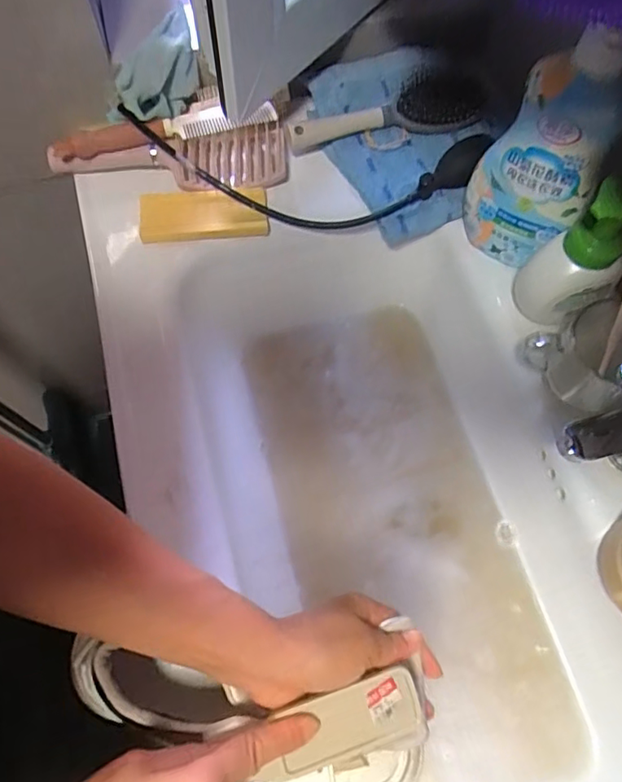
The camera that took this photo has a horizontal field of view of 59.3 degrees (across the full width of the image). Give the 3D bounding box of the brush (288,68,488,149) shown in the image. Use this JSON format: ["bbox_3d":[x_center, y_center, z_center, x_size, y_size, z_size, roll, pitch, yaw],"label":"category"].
[{"bbox_3d":[0.088,-0.329,0.634,0.227,0.032,0.075,-11,68,-6],"label":"brush"}]

